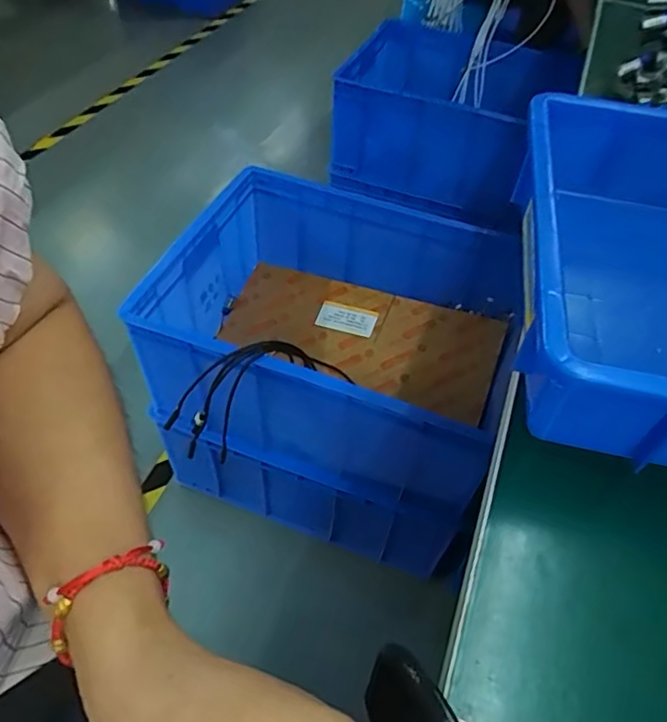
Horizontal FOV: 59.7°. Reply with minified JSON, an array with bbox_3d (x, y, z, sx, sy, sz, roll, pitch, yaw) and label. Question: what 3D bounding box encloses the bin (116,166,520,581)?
[{"bbox_3d":[0.005,0.015,1.008,0.528,0.413,0.419,16,51,9],"label":"bin"}]

